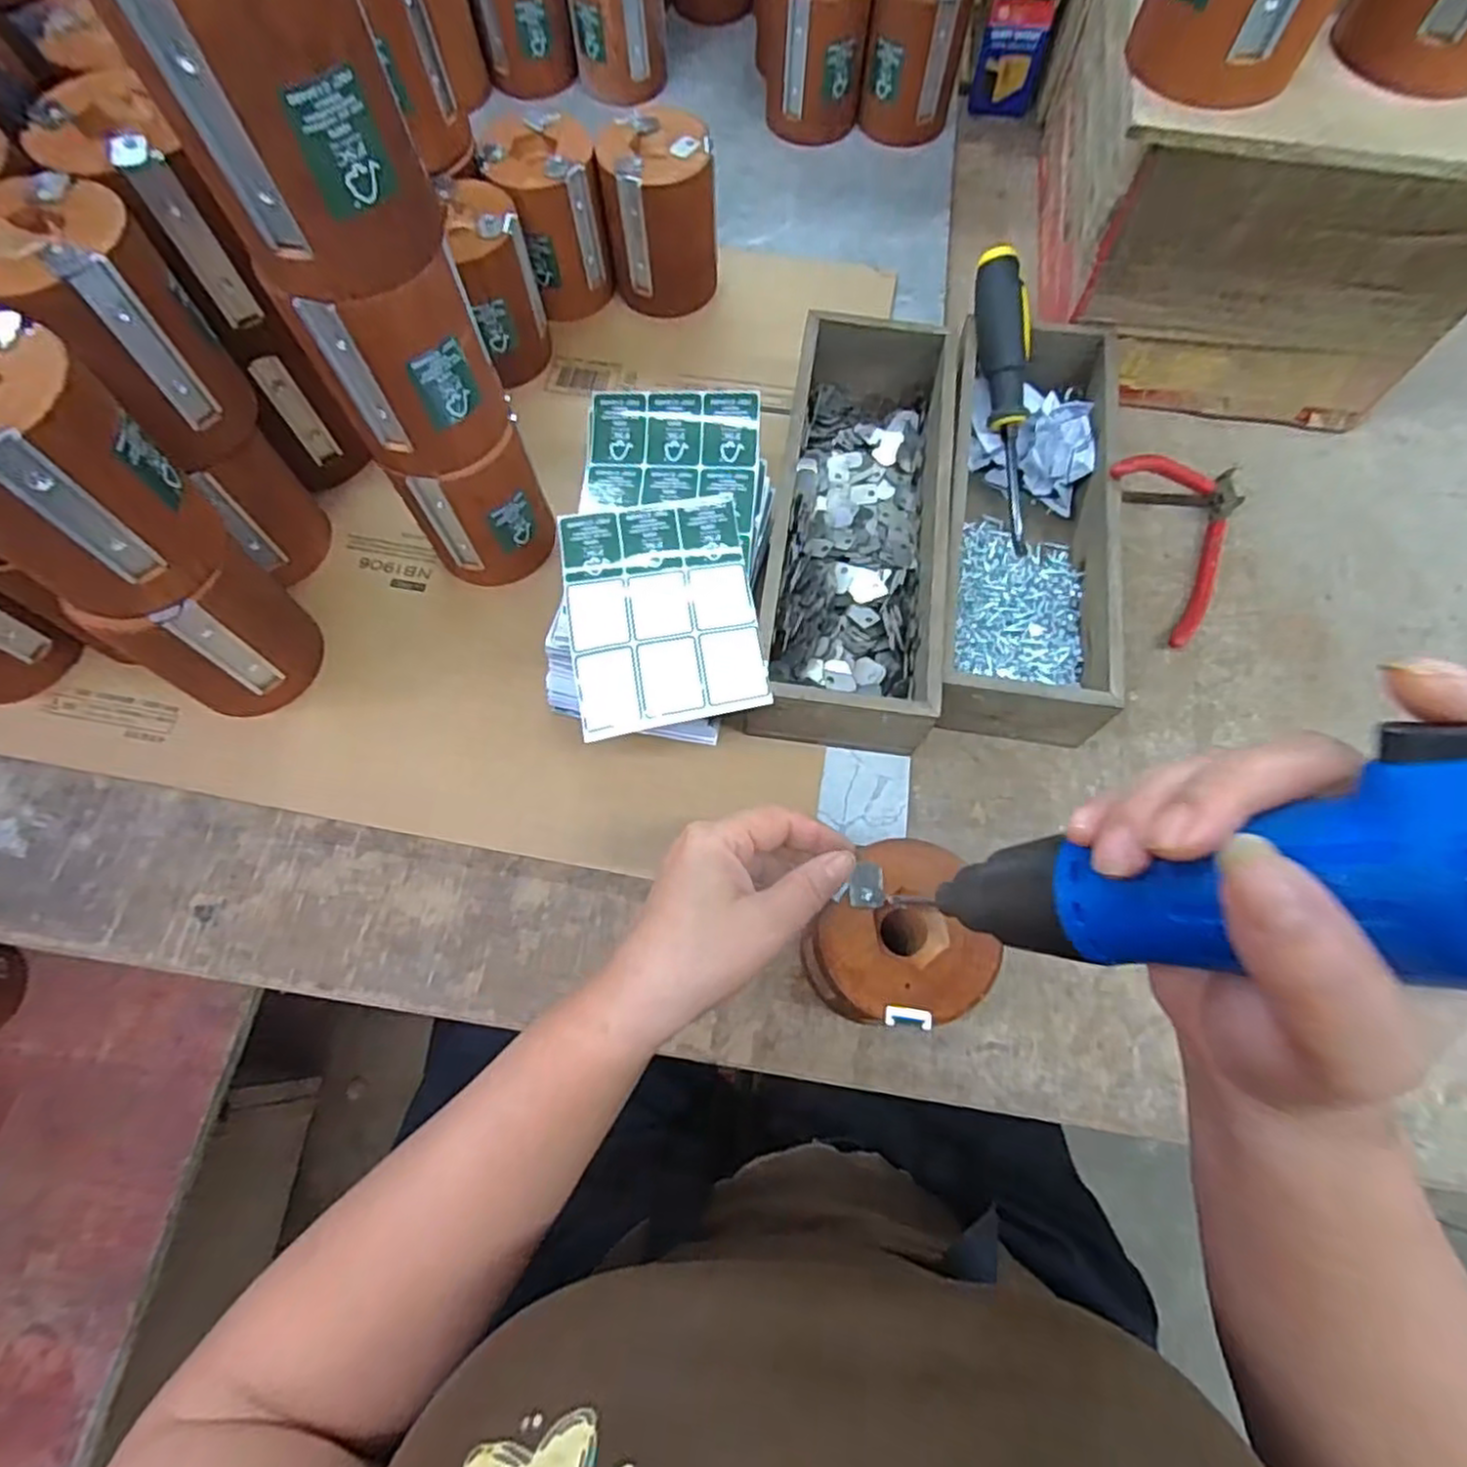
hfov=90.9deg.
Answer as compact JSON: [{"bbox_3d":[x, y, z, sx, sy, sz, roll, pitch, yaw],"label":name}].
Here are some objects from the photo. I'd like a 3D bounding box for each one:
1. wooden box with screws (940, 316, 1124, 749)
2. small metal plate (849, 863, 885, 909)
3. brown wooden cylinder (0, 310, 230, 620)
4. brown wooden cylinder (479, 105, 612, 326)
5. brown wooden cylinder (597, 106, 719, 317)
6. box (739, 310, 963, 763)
[{"bbox_3d":[0.182,-0.134,0.461,0.101,0.064,0.286,10,70,4],"label":"wooden box with screws"},{"bbox_3d":[0.058,0.066,0.316,0.015,0.004,0.019,2,69,1],"label":"small metal plate"},{"bbox_3d":[-0.293,-0.112,0.314,0.082,0.101,0.076,36,73,13],"label":"brown wooden cylinder"},{"bbox_3d":[-0.130,-0.372,0.526,0.073,0.099,0.078,-30,72,-10],"label":"brown wooden cylinder"},{"bbox_3d":[-0.052,-0.377,0.533,0.079,0.103,0.072,-3,69,-1],"label":"brown wooden cylinder"},{"bbox_3d":[0.079,-0.133,0.454,0.099,0.073,0.290,8,69,4],"label":"box"}]

